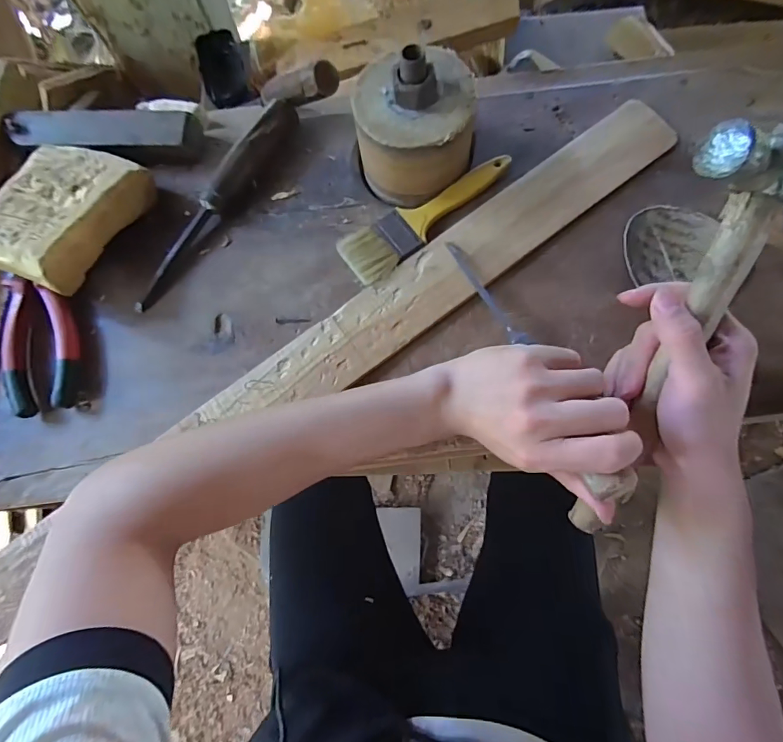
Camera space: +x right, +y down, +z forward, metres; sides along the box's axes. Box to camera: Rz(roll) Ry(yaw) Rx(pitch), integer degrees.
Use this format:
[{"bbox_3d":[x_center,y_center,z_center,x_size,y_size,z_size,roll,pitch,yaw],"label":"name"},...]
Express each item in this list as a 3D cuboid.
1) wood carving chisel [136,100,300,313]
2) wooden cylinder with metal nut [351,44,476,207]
[{"bbox_3d":[-0.166,-0.158,0.403,0.025,0.032,0.230,37,80,10],"label":"wood carving chisel"},{"bbox_3d":[0.020,-0.215,0.371,0.101,0.090,0.097,-5,76,1],"label":"wooden cylinder with metal nut"}]

